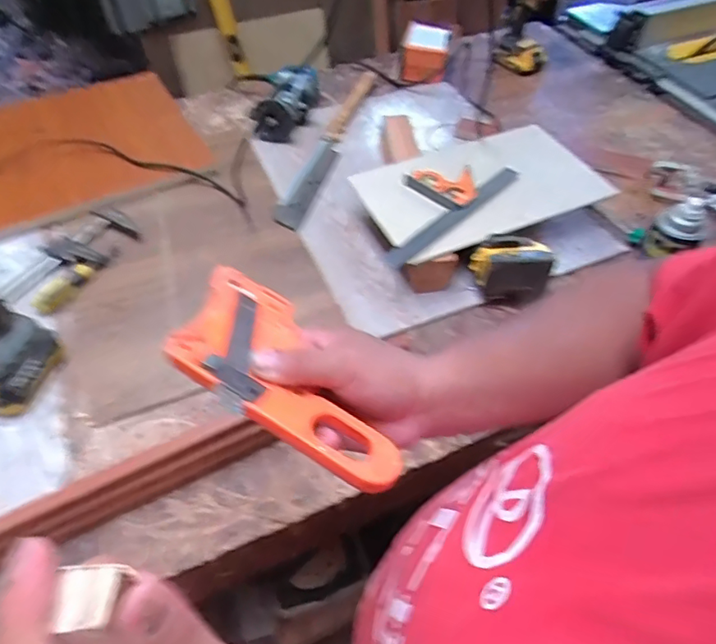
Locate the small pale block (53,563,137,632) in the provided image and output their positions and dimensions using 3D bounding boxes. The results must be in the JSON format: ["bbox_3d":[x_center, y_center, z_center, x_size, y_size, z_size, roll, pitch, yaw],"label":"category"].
[{"bbox_3d":[-0.091,0.091,0.181,0.021,0.005,0.020,-2,51,-2],"label":"small pale block"}]

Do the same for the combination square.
[{"bbox_3d":[0.121,-0.191,0.842,0.272,0.034,0.119,-34,58,-24],"label":"combination square"}]

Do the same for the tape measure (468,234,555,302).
[{"bbox_3d":[0.225,-0.079,0.801,0.110,0.087,0.067,-8,51,-6],"label":"tape measure"}]

